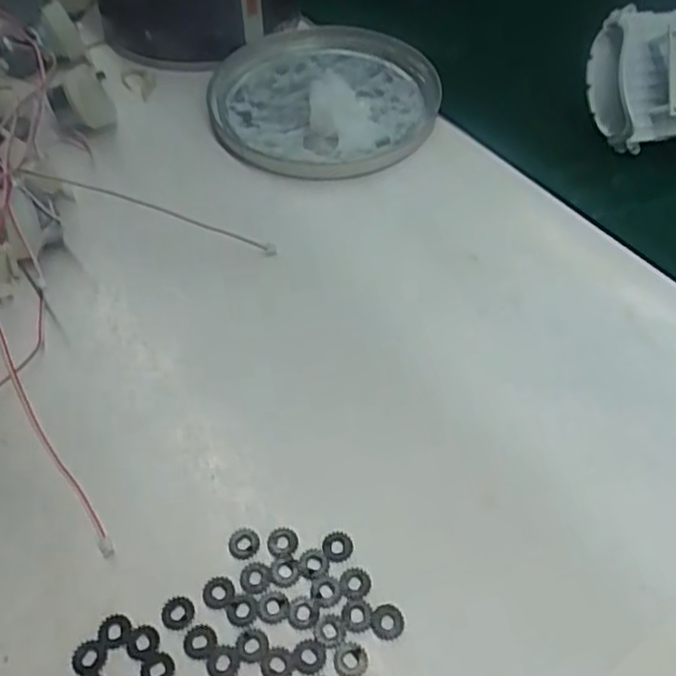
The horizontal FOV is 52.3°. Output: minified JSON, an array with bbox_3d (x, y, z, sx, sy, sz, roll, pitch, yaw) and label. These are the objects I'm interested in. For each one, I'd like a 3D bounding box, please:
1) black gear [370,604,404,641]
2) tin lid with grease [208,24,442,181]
[{"bbox_3d":[0.016,0.092,0.225,0.010,0.004,0.011,0,52,0],"label":"black gear"},{"bbox_3d":[-0.007,-0.143,0.404,0.124,0.014,0.136,0,52,0],"label":"tin lid with grease"}]

